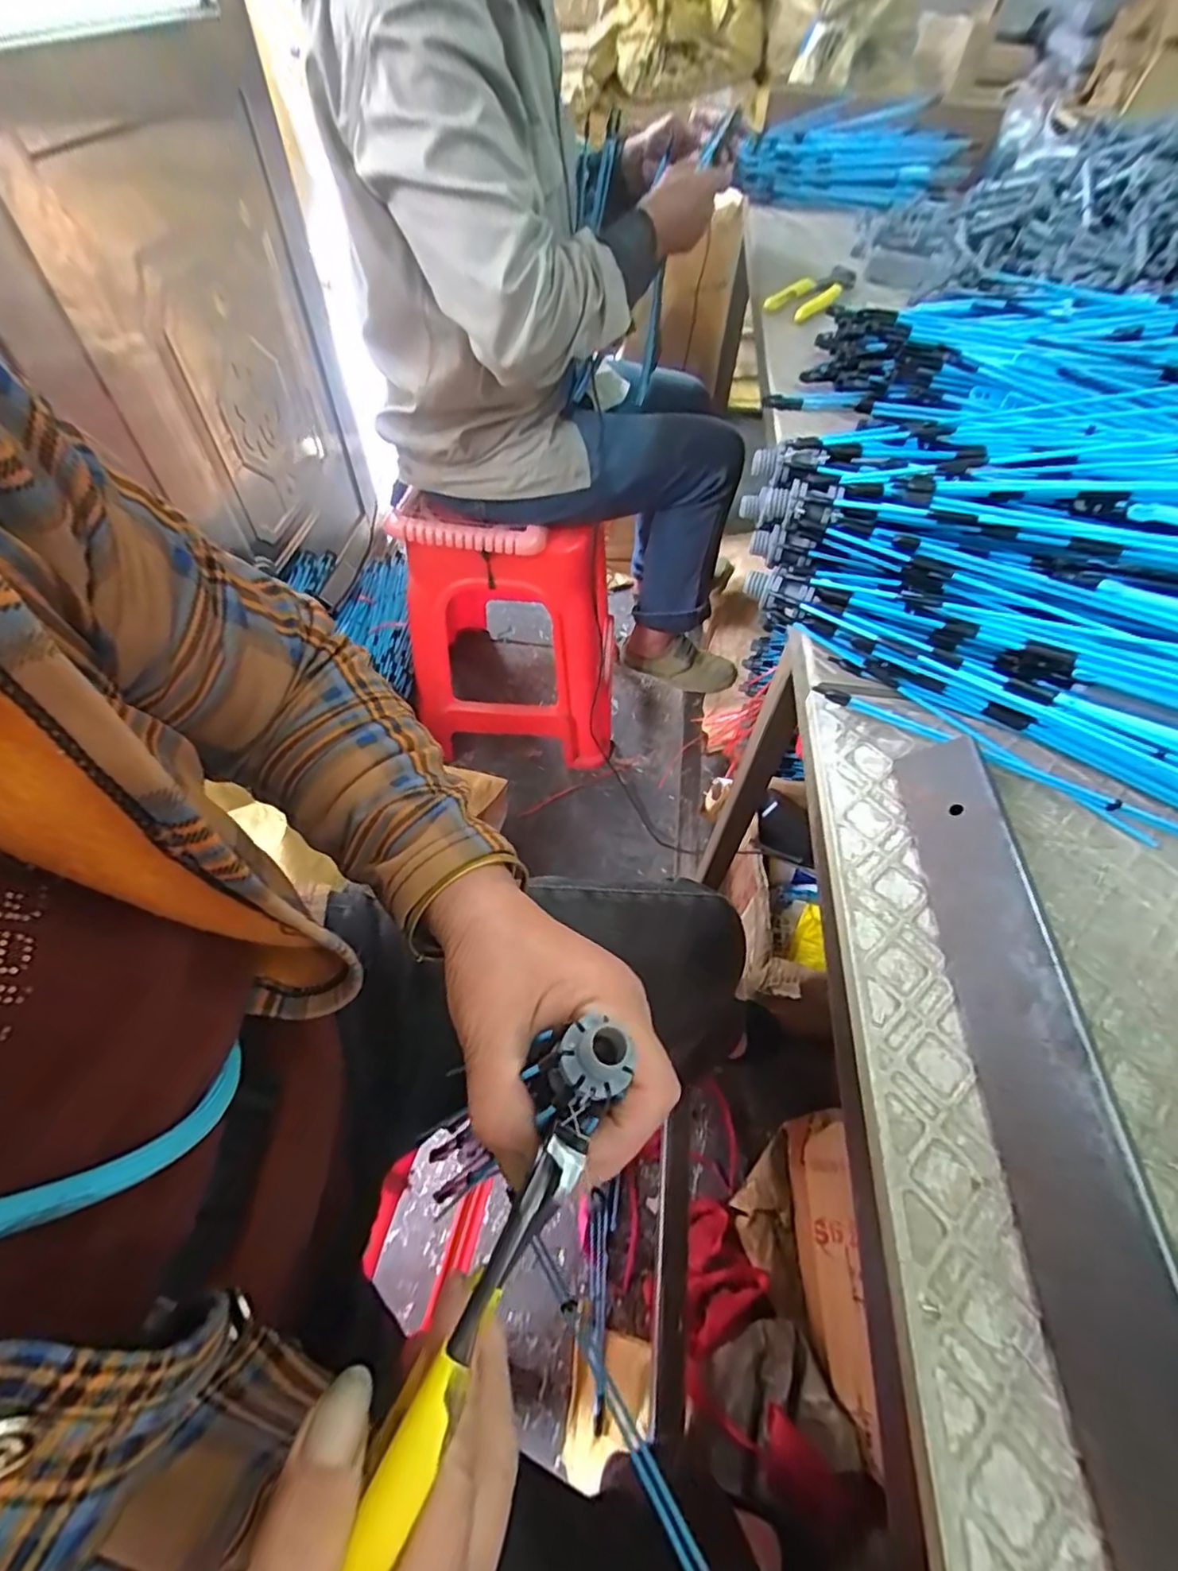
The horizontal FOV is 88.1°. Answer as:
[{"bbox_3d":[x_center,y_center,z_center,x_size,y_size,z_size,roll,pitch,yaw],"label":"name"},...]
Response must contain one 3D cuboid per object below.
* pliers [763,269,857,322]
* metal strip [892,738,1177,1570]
[{"bbox_3d":[0.254,-0.548,0.676,0.052,0.021,0.133,36,61,21],"label":"pliers"},{"bbox_3d":[0.155,0.111,0.202,0.005,0.037,0.305,34,45,-33],"label":"metal strip"}]

